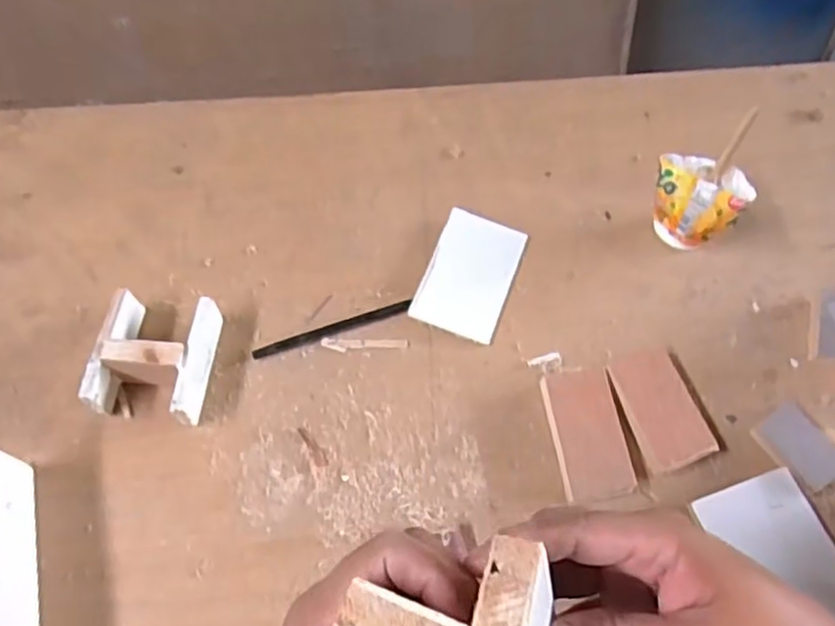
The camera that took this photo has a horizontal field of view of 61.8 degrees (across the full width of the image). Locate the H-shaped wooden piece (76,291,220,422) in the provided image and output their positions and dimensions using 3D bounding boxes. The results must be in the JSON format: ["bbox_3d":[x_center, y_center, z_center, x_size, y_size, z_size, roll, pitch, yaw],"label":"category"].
[{"bbox_3d":[-0.190,0.031,0.507,0.074,0.046,0.088,4,64,4],"label":"H-shaped wooden piece"}]

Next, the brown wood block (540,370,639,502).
[{"bbox_3d":[0.118,0.084,0.484,0.047,0.017,0.087,-9,64,-2],"label":"brown wood block"}]

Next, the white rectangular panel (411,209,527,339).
[{"bbox_3d":[0.041,-0.030,0.548,0.066,0.012,0.100,18,66,11],"label":"white rectangular panel"}]

